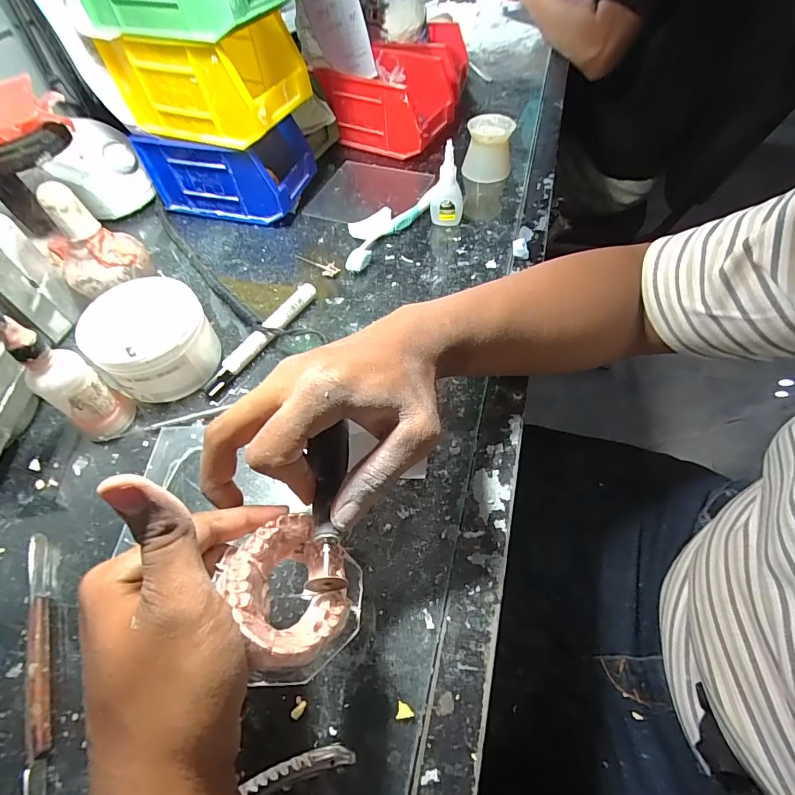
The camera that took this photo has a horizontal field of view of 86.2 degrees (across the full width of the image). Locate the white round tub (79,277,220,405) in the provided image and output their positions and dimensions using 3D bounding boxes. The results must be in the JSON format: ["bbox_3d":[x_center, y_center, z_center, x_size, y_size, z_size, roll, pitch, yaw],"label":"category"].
[{"bbox_3d":[-0.212,-0.050,0.366,0.094,0.065,0.099,-1,56,2],"label":"white round tub"}]

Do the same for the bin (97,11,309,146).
[{"bbox_3d":[-0.190,-0.325,0.432,0.174,0.080,0.099,16,59,13],"label":"bin"}]

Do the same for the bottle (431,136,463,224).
[{"bbox_3d":[0.055,-0.227,0.459,0.034,0.090,0.017,-5,56,-1],"label":"bottle"}]

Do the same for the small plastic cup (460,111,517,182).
[{"bbox_3d":[0.114,-0.310,0.530,0.058,0.061,0.054,-1,56,2],"label":"small plastic cup"}]

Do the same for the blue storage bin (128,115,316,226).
[{"bbox_3d":[-0.199,-0.275,0.505,0.175,0.087,0.095,11,58,9],"label":"blue storage bin"}]

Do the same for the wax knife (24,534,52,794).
[{"bbox_3d":[-0.215,0.163,0.256,0.012,0.012,0.170,-24,59,-13],"label":"wax knife"}]

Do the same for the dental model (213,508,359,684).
[{"bbox_3d":[-0.057,0.102,0.221,0.074,0.028,0.084,31,21,14],"label":"dental model"}]

